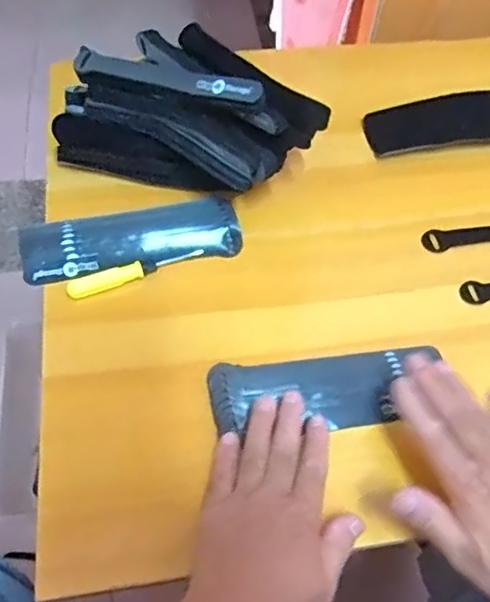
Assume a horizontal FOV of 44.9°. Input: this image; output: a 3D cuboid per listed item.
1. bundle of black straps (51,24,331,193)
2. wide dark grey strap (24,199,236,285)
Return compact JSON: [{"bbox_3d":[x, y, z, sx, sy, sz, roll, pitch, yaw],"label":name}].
[{"bbox_3d":[-0.053,-0.182,0.574,0.252,0.105,0.130,18,59,8],"label":"bundle of black straps"},{"bbox_3d":[-0.107,-0.059,0.561,0.200,0.015,0.064,-11,59,-10],"label":"wide dark grey strap"}]

